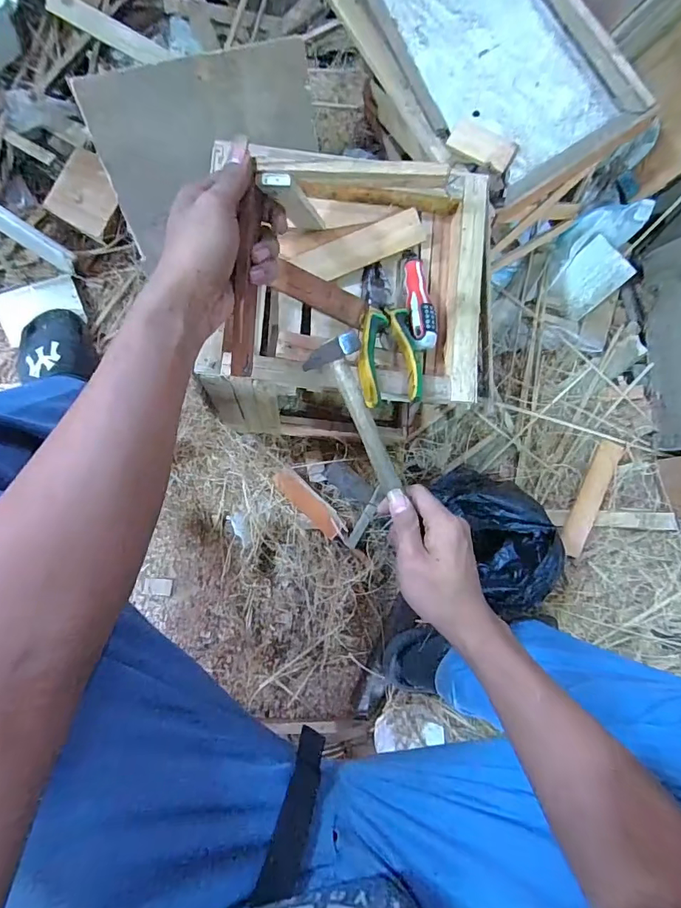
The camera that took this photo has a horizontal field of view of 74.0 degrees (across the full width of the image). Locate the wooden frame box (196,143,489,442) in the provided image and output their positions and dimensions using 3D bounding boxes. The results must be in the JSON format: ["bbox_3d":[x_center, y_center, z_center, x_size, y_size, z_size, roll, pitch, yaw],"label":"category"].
[{"bbox_3d":[-0.005,-0.167,0.577,0.271,0.270,0.250,4,84,-6],"label":"wooden frame box"}]

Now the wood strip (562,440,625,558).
[{"bbox_3d":[0.404,0.072,0.730,0.038,0.014,0.192,26,82,-4],"label":"wood strip"}]

